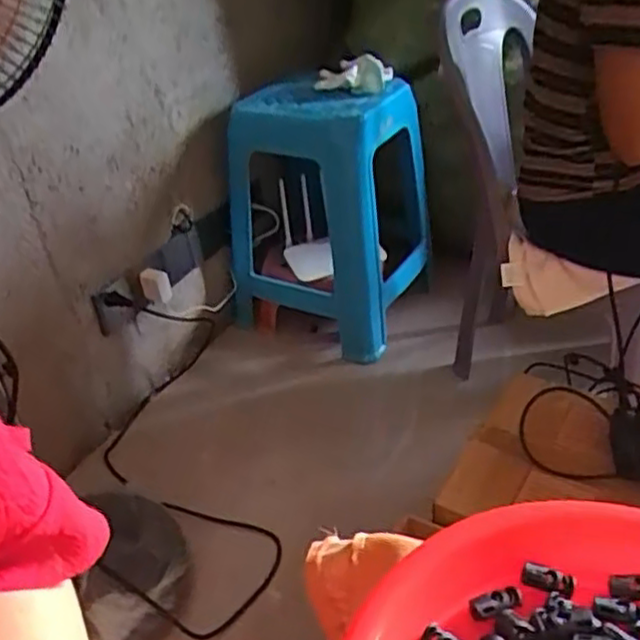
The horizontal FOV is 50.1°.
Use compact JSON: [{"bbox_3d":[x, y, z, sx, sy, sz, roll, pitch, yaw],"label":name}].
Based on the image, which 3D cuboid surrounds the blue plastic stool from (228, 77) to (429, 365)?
[{"bbox_3d":[0.001,-0.211,1.395,0.336,0.485,0.285,18,41,31],"label":"blue plastic stool"}]

